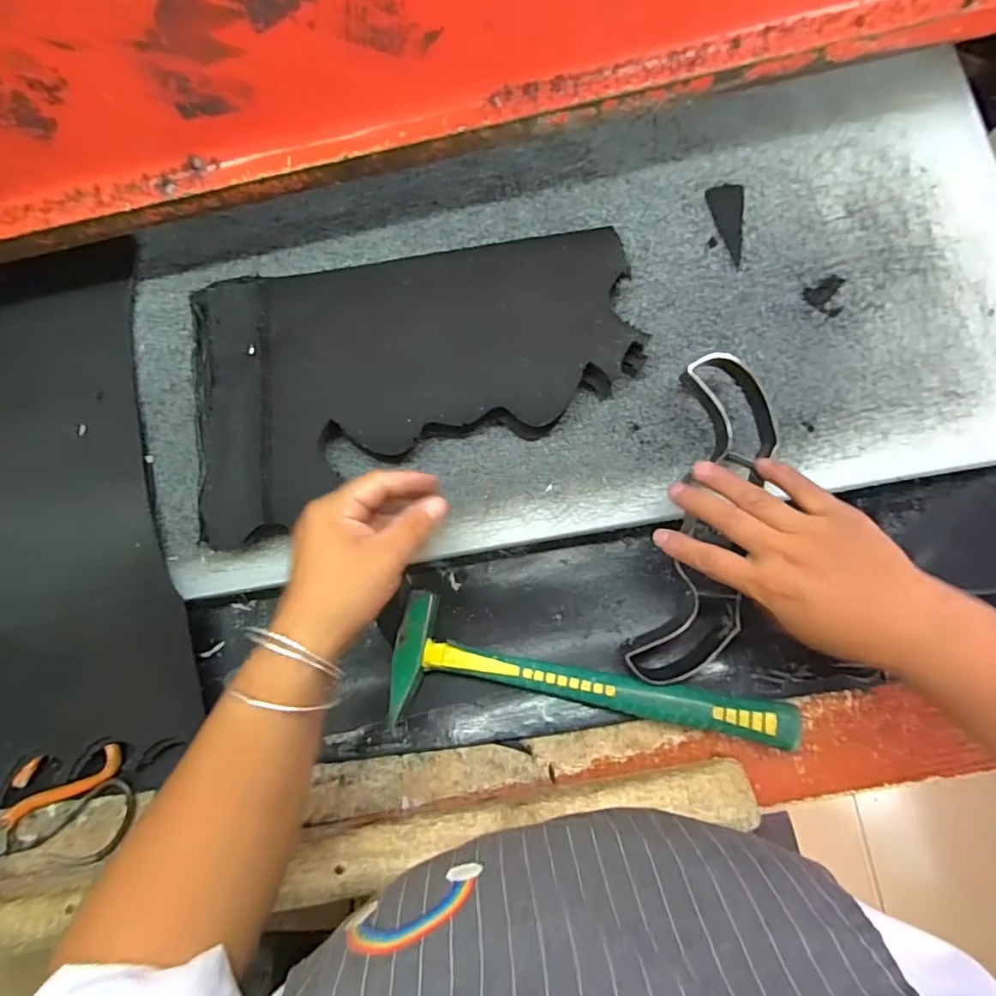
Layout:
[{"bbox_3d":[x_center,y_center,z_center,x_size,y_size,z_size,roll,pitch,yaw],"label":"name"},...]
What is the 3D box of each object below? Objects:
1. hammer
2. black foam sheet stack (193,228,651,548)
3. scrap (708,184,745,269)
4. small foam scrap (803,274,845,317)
[{"bbox_3d":[0.061,0.153,0.421,0.297,0.039,0.086,14,80,8],"label":"hammer"},{"bbox_3d":[-0.068,-0.101,0.450,0.356,0.035,0.198,-12,83,3],"label":"black foam sheet stack"},{"bbox_3d":[0.191,-0.231,0.467,0.031,0.004,0.071,4,84,5],"label":"scrap"},{"bbox_3d":[0.267,-0.162,0.447,0.032,0.004,0.031,0,84,4],"label":"small foam scrap"}]

